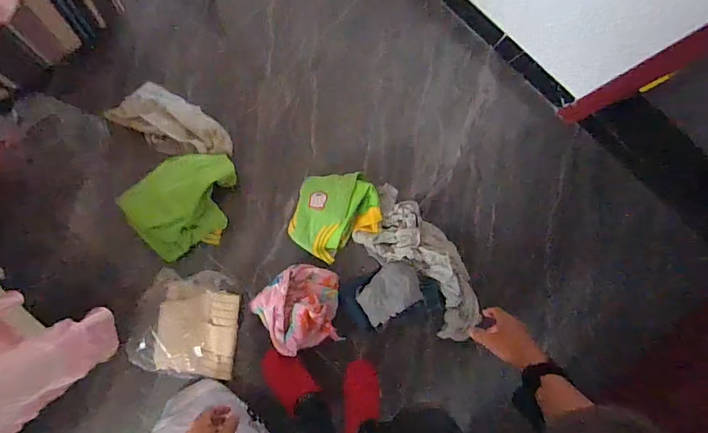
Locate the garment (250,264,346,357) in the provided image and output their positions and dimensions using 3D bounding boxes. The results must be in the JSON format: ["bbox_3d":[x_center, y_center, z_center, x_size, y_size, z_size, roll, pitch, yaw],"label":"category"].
[{"bbox_3d":[-0.136,0.262,1.205,0.237,0.107,0.237,1,84,-8],"label":"garment"}]

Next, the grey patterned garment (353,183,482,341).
[{"bbox_3d":[0.210,0.141,1.295,0.218,0.069,0.501,-38,90,-10],"label":"grey patterned garment"}]

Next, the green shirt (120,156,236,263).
[{"bbox_3d":[-0.483,-0.047,1.233,0.271,0.073,0.334,45,80,-1],"label":"green shirt"}]

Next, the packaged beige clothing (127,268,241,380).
[{"bbox_3d":[-0.469,0.295,1.185,0.282,0.050,0.286,7,83,-7],"label":"packaged beige clothing"}]

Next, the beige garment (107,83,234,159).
[{"bbox_3d":[-0.536,-0.274,1.249,0.364,0.074,0.166,26,81,-4],"label":"beige garment"}]

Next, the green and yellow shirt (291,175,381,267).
[{"bbox_3d":[-0.053,0.006,1.264,0.274,0.111,0.248,-3,84,-8],"label":"green and yellow shirt"}]

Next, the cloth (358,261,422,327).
[{"bbox_3d":[0.106,0.222,1.274,0.188,0.053,0.143,-29,88,-10],"label":"cloth"}]

